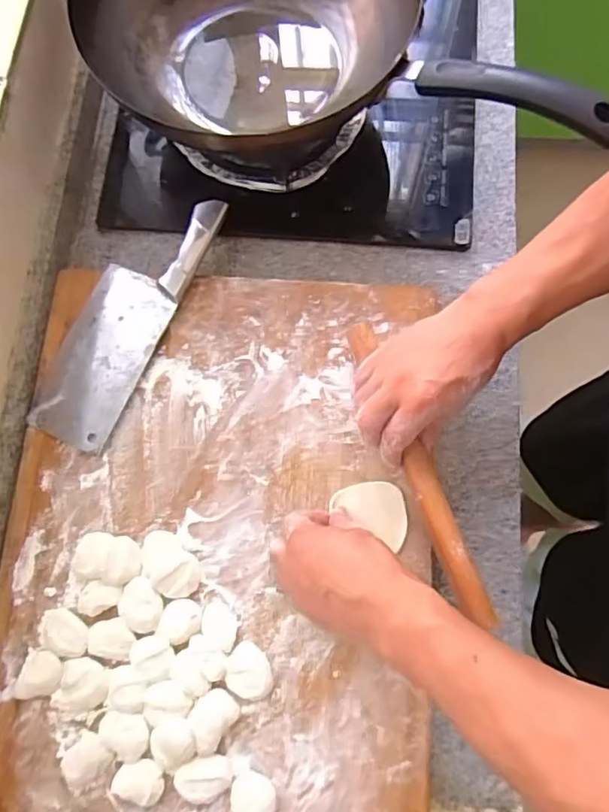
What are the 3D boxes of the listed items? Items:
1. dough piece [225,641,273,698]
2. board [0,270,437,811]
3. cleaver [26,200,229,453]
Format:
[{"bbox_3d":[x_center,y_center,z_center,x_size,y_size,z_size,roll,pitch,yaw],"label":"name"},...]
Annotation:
[{"bbox_3d":[-0.047,0.228,0.484,0.042,0.011,0.040,0,76,2],"label":"dough piece"},{"bbox_3d":[-0.082,0.154,0.508,0.379,0.017,0.578,4,76,3],"label":"board"},{"bbox_3d":[-0.180,-0.094,0.565,0.091,0.021,0.273,23,77,7],"label":"cleaver"}]

